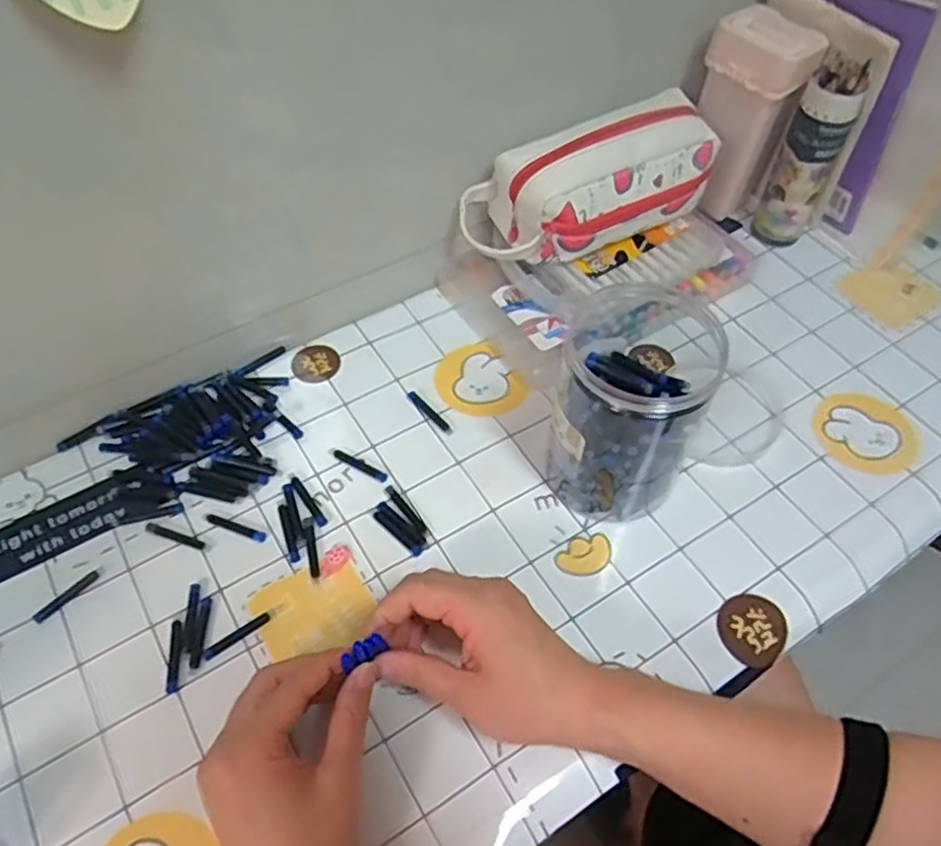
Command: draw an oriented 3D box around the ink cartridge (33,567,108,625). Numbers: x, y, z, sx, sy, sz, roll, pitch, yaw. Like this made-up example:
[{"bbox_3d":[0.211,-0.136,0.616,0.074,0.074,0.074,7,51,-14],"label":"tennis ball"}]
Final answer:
[{"bbox_3d":[-0.272,0.115,0.488,0.009,0.004,0.050,37,62,22],"label":"ink cartridge"}]

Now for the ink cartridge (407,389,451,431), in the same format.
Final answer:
[{"bbox_3d":[-0.034,-0.010,0.585,0.008,0.004,0.049,-34,62,-22],"label":"ink cartridge"}]

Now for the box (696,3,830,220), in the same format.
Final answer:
[{"bbox_3d":[0.254,-0.277,0.666,0.071,0.170,0.080,-30,61,-20],"label":"box"}]

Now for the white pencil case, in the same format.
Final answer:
[{"bbox_3d":[0.100,-0.199,0.603,0.208,0.088,0.093,-20,58,-15],"label":"white pencil case"}]

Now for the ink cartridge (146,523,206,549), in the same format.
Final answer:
[{"bbox_3d":[-0.212,0.080,0.517,0.048,0.004,0.007,18,56,11],"label":"ink cartridge"}]

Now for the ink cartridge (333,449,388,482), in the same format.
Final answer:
[{"bbox_3d":[-0.084,0.032,0.552,0.046,0.005,0.009,25,58,15],"label":"ink cartridge"}]

